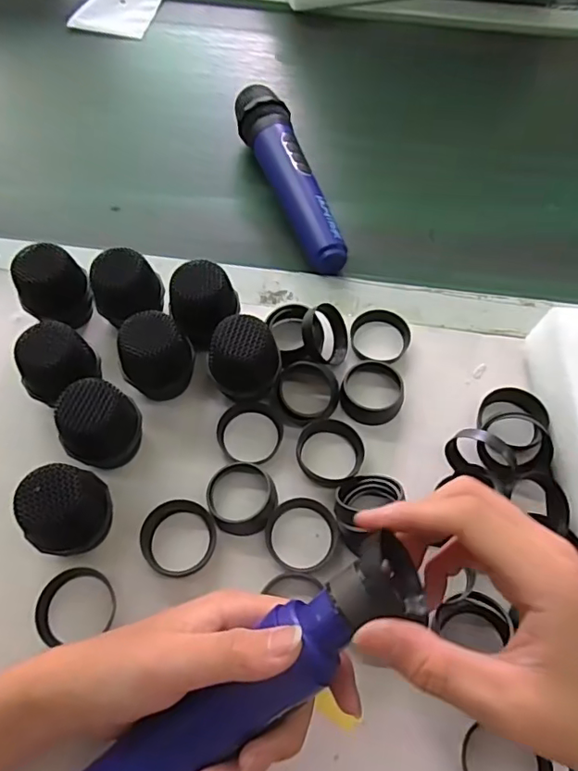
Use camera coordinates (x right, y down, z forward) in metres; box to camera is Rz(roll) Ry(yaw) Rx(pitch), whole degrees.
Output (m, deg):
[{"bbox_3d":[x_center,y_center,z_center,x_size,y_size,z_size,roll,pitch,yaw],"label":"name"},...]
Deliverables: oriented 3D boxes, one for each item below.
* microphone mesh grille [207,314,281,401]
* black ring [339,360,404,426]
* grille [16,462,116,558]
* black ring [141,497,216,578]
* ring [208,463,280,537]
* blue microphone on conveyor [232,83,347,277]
[{"bbox_3d":[-0.029,-0.013,0.354,0.041,0.057,0.037,15,62,7],"label":"microphone mesh grille"},{"bbox_3d":[0.059,0.001,0.373,0.043,0.013,0.047,0,61,-1],"label":"black ring"},{"bbox_3d":[-0.126,0.076,0.308,0.041,0.060,0.040,-8,62,-5],"label":"grille"},{"bbox_3d":[-0.066,0.091,0.322,0.042,0.018,0.043,0,61,-1],"label":"black ring"},{"bbox_3d":[-0.029,0.071,0.336,0.041,0.015,0.046,-26,65,-14],"label":"ring"},{"bbox_3d":[-0.003,-0.180,0.462,0.048,0.047,0.200,-14,63,-8],"label":"blue microphone on conveyor"}]

